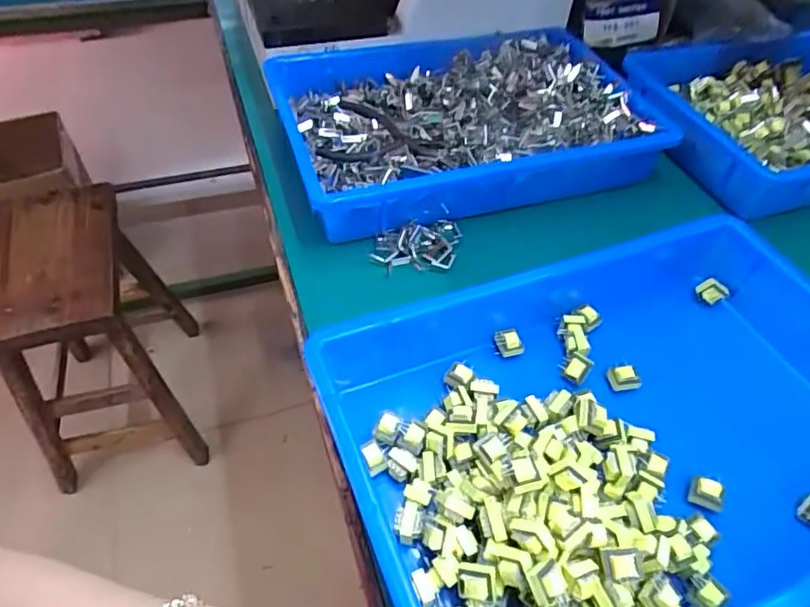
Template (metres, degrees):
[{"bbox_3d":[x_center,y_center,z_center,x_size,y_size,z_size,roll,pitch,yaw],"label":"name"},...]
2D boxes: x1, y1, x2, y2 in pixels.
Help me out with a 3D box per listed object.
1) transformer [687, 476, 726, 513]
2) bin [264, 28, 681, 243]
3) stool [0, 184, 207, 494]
[{"bbox_3d":[0.192,0.121,0.351,0.020,0.013,0.014,22,53,16],"label":"transformer"},{"bbox_3d":[0.056,-0.192,0.573,0.351,0.062,0.249,-13,52,-12],"label":"bin"},{"bbox_3d":[-0.575,0.060,1.008,0.268,0.428,0.345,-15,52,-14],"label":"stool"}]

